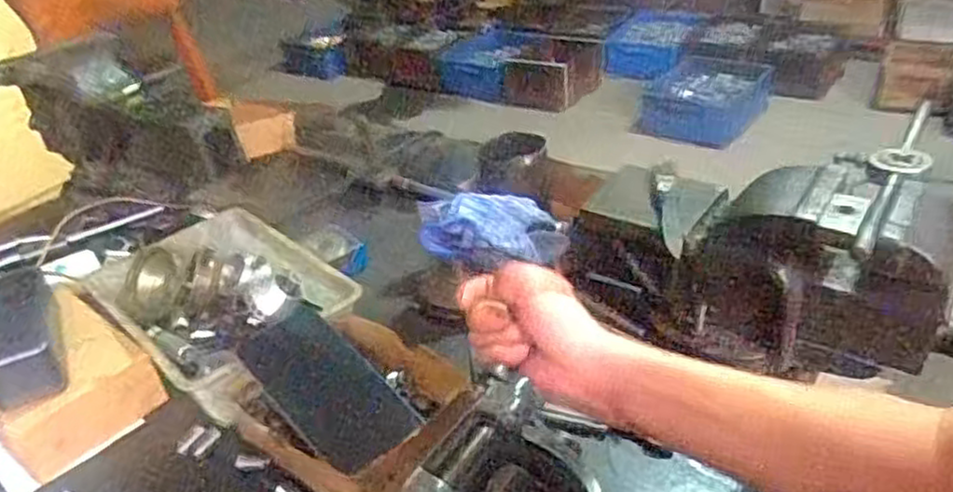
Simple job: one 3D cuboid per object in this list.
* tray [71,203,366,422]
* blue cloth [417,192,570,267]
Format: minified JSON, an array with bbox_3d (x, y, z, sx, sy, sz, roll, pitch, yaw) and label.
[{"bbox_3d":[-0.242,0.063,0.703,0.260,0.069,0.174,24,43,40],"label":"tray"},{"bbox_3d":[0.014,-0.022,0.738,0.148,0.042,0.085,-4,32,5],"label":"blue cloth"}]

